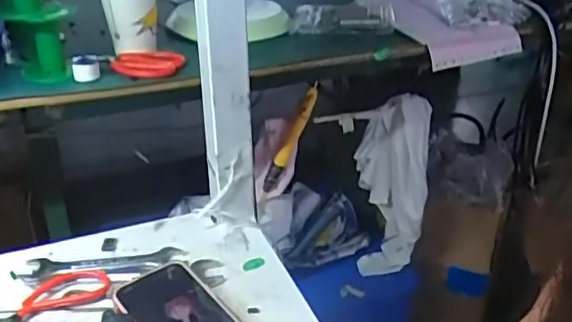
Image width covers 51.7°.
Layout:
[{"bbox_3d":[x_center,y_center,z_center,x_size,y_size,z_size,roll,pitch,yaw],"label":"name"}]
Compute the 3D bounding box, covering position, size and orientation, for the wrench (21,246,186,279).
[{"bbox_3d":[-0.181,0.101,0.591,0.150,0.009,0.030,-6,29,-10],"label":"wrench"}]

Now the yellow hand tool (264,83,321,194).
[{"bbox_3d":[0.006,-0.033,0.932,0.030,0.194,0.037,16,22,-24],"label":"yellow hand tool"}]

